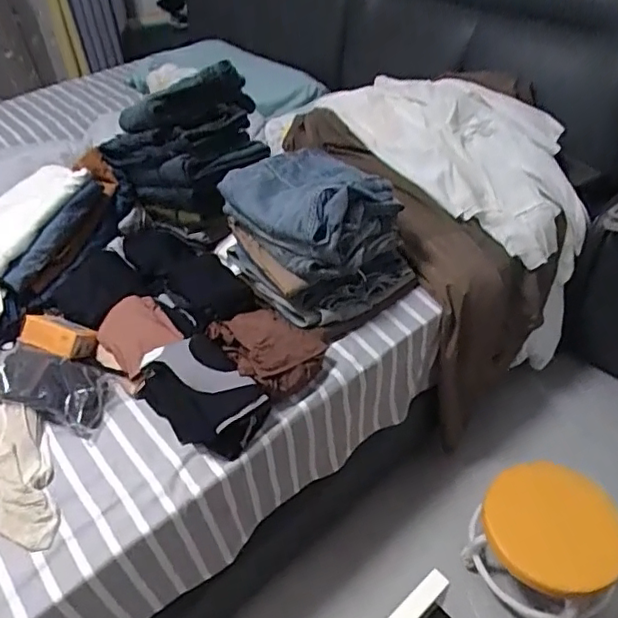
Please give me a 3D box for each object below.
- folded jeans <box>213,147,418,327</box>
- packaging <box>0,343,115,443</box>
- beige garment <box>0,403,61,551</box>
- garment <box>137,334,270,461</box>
[{"bbox_3d":[0.012,-0.153,1.068,0.274,0.209,0.281,-25,46,-22],"label":"folded jeans"},{"bbox_3d":[-0.441,0.128,0.959,0.228,0.050,0.114,14,45,18],"label":"packaging"},{"bbox_3d":[-0.446,0.242,0.849,0.084,0.032,0.273,-22,45,-19],"label":"beige garment"},{"bbox_3d":[-0.170,0.146,0.918,0.205,0.099,0.128,31,52,32],"label":"garment"}]

